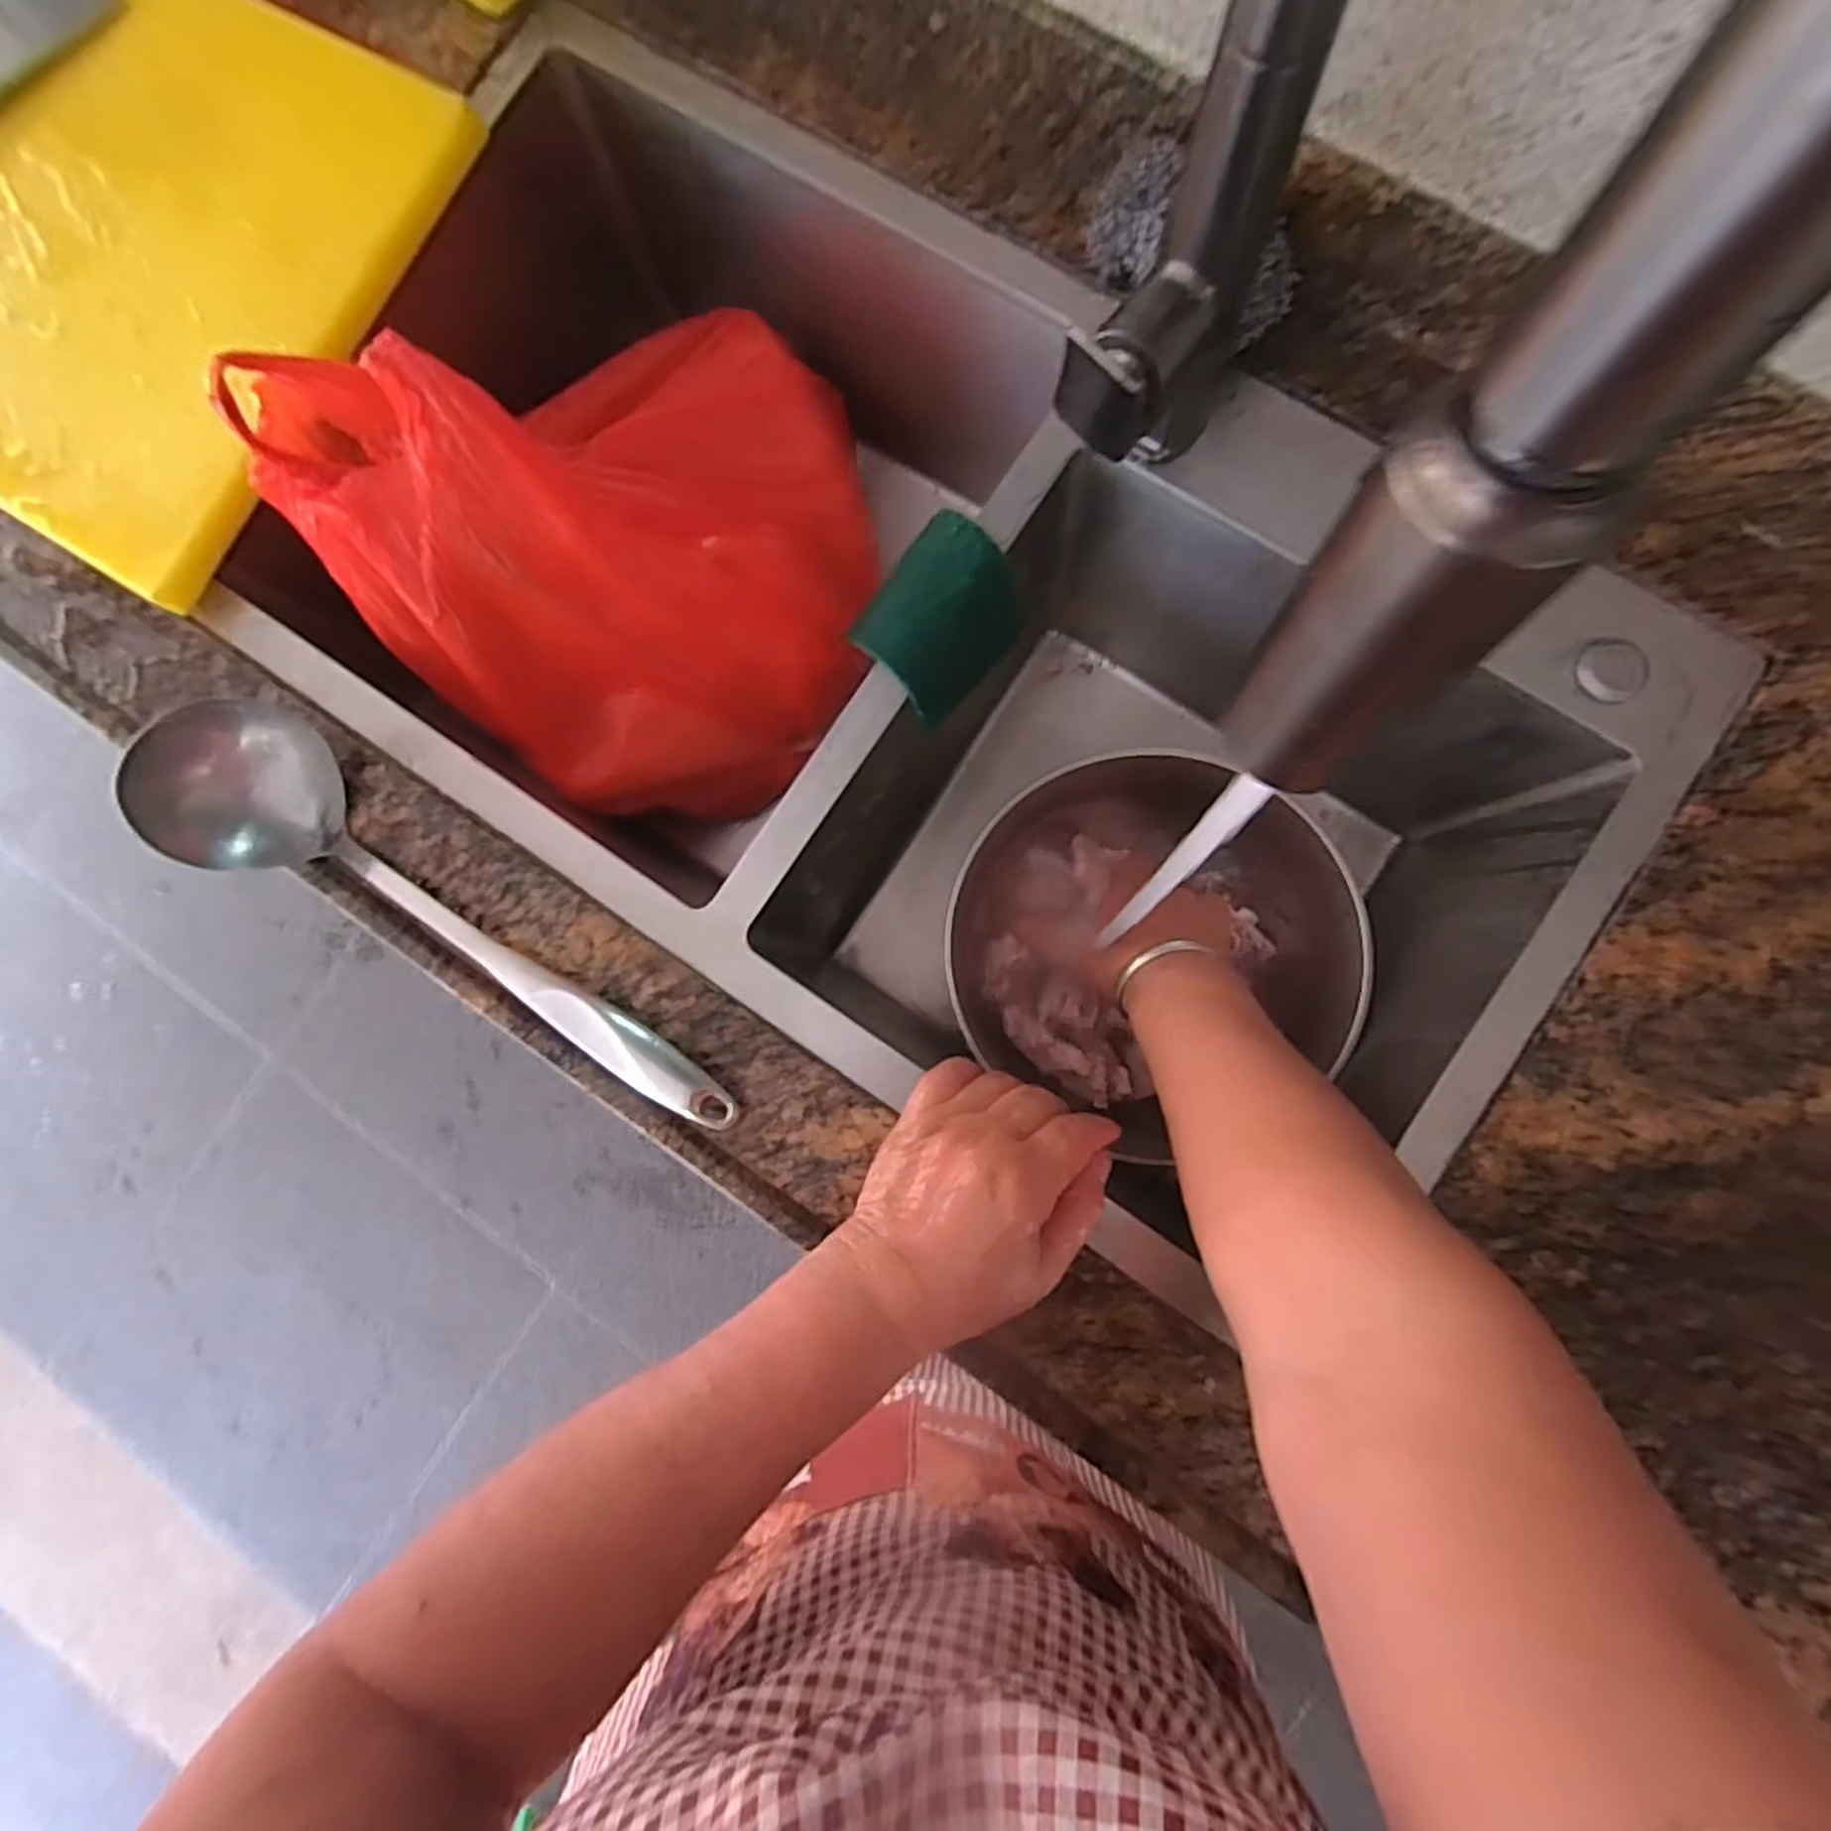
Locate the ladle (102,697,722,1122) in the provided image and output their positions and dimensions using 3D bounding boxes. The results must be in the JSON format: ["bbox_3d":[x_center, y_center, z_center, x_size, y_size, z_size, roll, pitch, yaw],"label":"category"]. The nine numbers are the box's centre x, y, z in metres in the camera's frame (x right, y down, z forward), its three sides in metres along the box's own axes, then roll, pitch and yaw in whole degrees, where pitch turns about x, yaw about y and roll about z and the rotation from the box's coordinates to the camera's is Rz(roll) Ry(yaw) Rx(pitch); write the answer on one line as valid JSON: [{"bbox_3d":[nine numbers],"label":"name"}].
[{"bbox_3d":[-0.244,-0.006,0.412,0.353,0.058,0.091,25,86,5],"label":"ladle"}]

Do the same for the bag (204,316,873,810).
[{"bbox_3d":[-0.179,-0.248,0.501,0.328,0.225,0.295,-22,83,0],"label":"bag"}]

